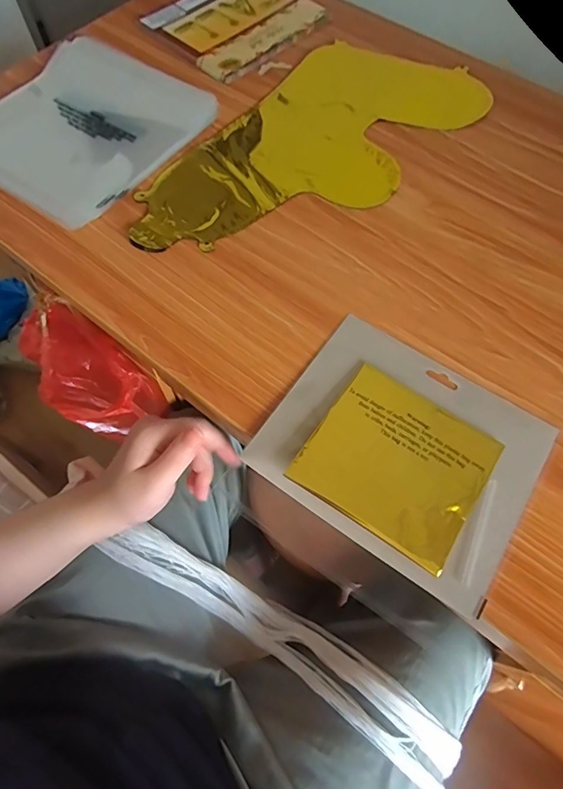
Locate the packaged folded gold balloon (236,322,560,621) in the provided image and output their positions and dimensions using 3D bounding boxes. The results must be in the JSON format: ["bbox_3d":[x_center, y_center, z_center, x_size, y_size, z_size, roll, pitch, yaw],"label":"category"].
[{"bbox_3d":[0.094,0.037,0.342,0.190,0.011,0.160,32,70,13],"label":"packaged folded gold balloon"}]

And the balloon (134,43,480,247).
[{"bbox_3d":[0.029,-0.256,0.468,0.189,0.016,0.391,40,72,15],"label":"balloon"}]

